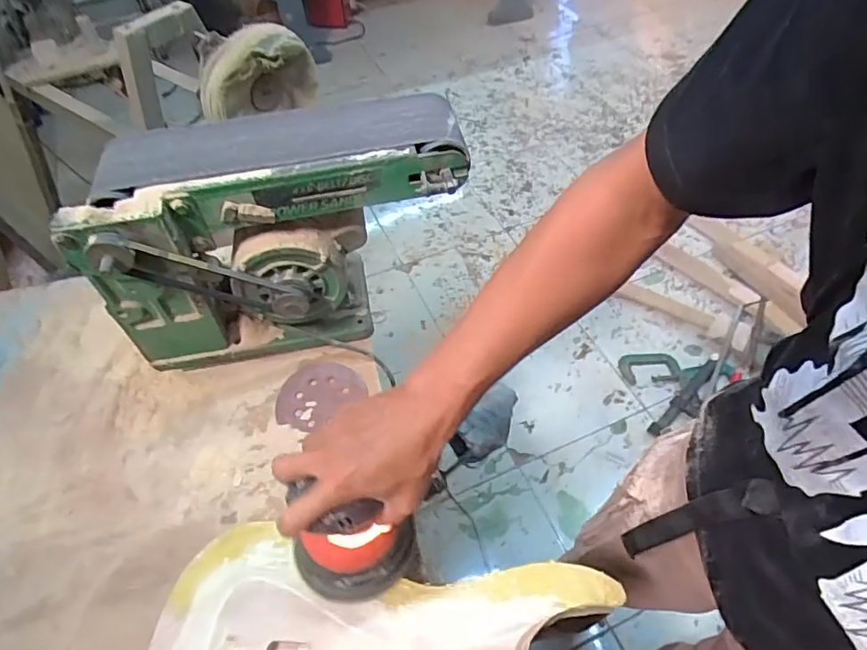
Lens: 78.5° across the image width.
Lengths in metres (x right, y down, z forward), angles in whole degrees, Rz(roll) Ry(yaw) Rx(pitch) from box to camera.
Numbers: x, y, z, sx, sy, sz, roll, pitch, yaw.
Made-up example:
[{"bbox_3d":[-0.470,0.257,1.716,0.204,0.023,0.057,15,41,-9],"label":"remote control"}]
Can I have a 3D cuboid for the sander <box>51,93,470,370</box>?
[{"bbox_3d":[-0.187,-0.108,0.682,0.438,0.264,0.163,-16,54,-10],"label":"sander"}]

